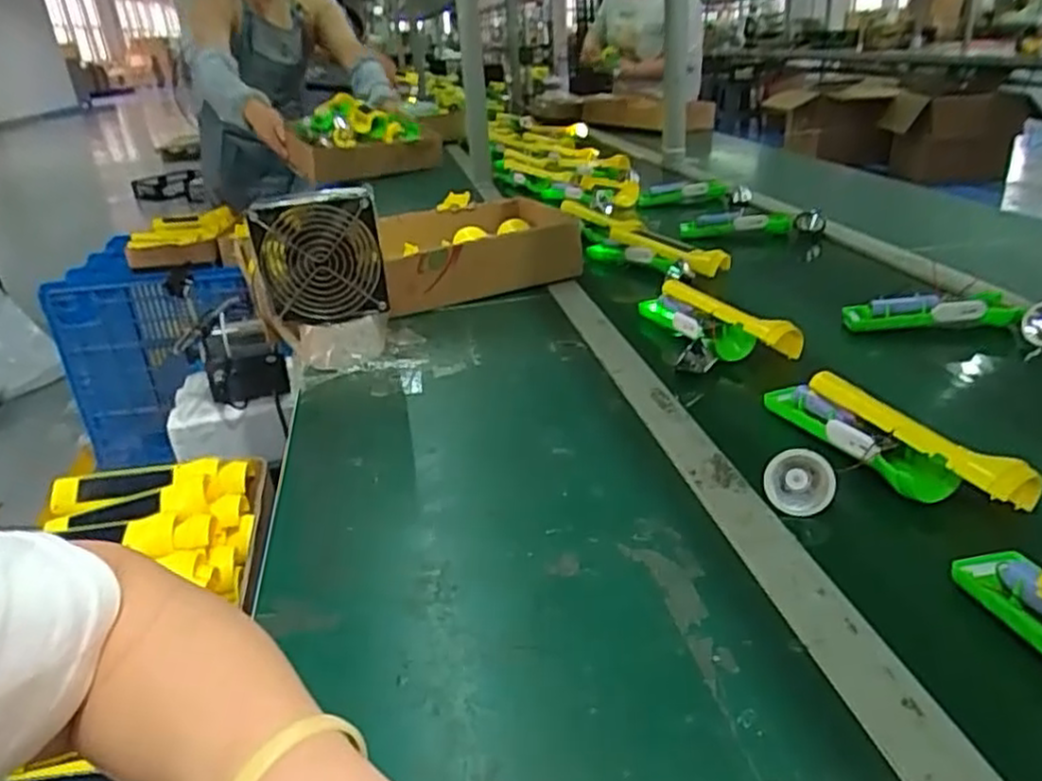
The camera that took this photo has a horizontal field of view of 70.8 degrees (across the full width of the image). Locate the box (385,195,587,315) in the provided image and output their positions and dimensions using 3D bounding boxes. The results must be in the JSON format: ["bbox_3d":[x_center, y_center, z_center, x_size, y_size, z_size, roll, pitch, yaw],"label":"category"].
[{"bbox_3d":[-0.062,-0.190,0.999,0.239,0.079,0.225,-9,26,-9],"label":"box"}]

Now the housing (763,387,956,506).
[{"bbox_3d":[0.245,0.034,0.557,0.037,0.030,0.164,-16,28,-22],"label":"housing"}]

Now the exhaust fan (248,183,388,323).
[{"bbox_3d":[-0.201,-0.134,0.740,0.119,0.123,0.033,-17,29,-9],"label":"exhaust fan"}]

